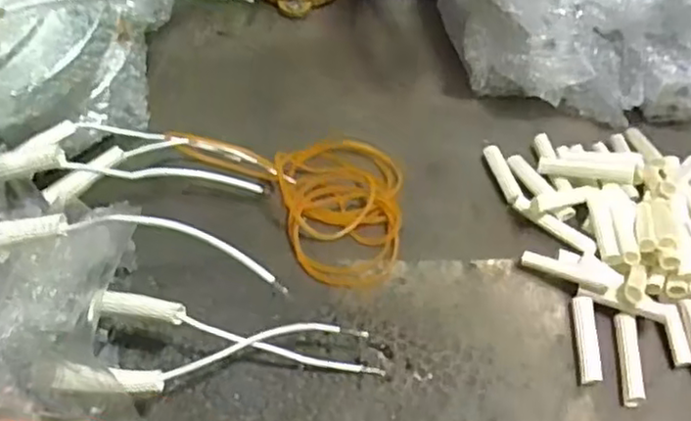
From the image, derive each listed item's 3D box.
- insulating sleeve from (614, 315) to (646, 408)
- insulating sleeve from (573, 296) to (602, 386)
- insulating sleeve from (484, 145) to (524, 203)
[{"bbox_3d":[0.116,0.061,0.271,0.008,0.008,0.040,9,52,1],"label":"insulating sleeve"},{"bbox_3d":[0.100,0.054,0.275,0.009,0.006,0.038,7,52,-1],"label":"insulating sleeve"},{"bbox_3d":[0.079,-0.018,0.333,0.009,0.007,0.037,-7,53,-12],"label":"insulating sleeve"}]

